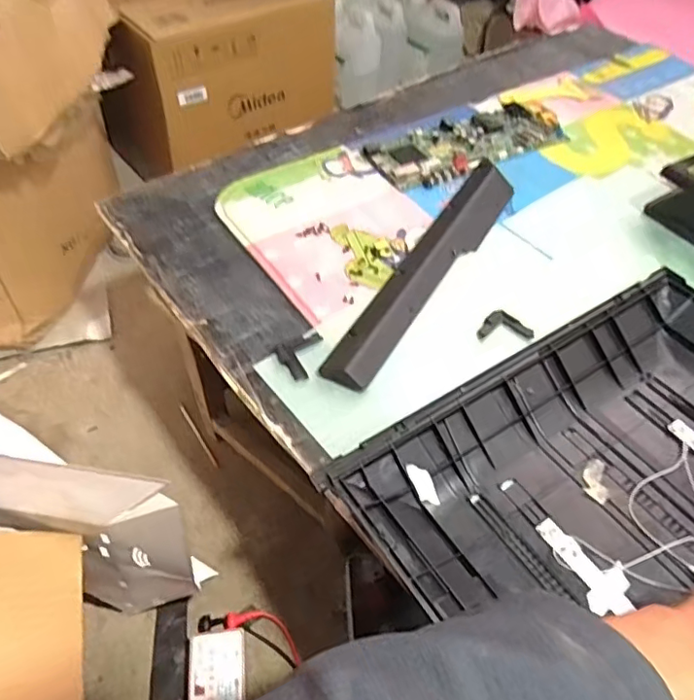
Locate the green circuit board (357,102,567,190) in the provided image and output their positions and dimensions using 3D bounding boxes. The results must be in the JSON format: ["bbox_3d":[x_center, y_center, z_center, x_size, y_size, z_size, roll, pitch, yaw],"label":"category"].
[{"bbox_3d":[0.162,-0.281,0.757,0.277,0.015,0.102,-24,56,-20],"label":"green circuit board"}]

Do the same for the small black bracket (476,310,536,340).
[{"bbox_3d":[0.156,-0.025,0.555,0.053,0.010,0.030,4,52,2],"label":"small black bracket"}]

